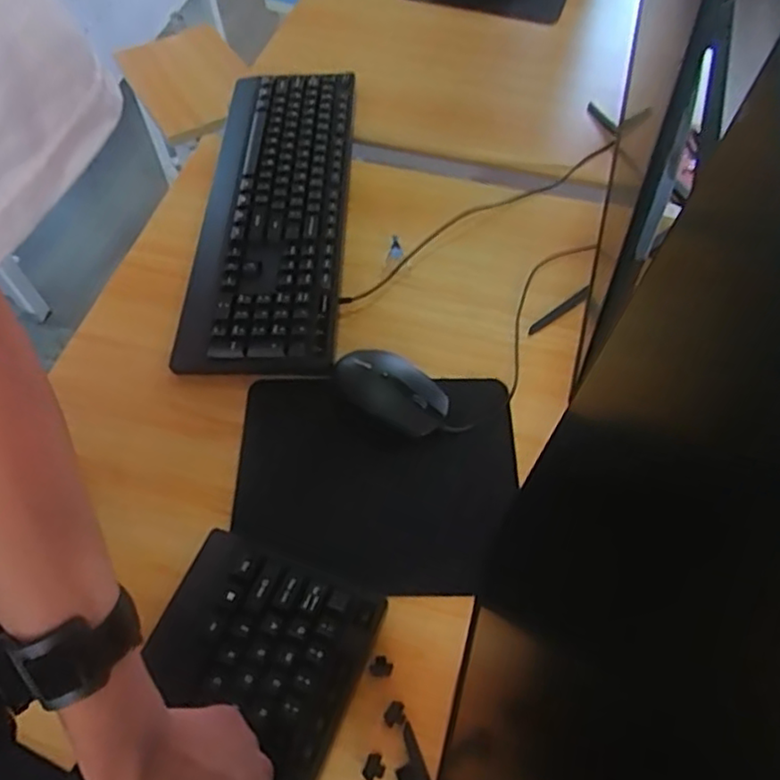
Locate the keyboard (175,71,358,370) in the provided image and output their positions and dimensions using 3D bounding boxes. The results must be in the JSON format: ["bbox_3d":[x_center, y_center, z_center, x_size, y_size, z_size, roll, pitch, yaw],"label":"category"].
[{"bbox_3d":[-0.124,-0.204,0.708,0.157,0.039,0.433,0,58,2],"label":"keyboard"}]

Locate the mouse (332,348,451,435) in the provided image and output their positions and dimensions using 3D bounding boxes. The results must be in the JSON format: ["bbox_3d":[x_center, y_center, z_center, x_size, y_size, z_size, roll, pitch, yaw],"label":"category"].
[{"bbox_3d":[0.001,0.001,0.581,0.103,0.035,0.058,19,60,13],"label":"mouse"}]

